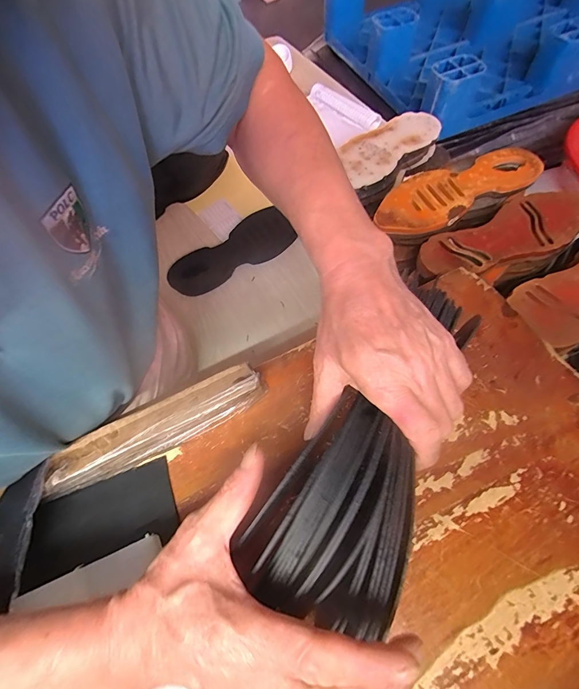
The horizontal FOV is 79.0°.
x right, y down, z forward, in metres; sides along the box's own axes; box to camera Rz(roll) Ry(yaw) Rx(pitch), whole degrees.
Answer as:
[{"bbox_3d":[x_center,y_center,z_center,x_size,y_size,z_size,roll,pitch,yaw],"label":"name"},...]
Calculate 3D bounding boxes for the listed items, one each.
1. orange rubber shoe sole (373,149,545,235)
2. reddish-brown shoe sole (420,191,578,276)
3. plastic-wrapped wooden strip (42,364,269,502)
[{"bbox_3d":[0.261,-0.238,0.538,0.284,0.015,0.103,-21,64,-7],"label":"orange rubber shoe sole"},{"bbox_3d":[0.313,-0.157,0.496,0.288,0.017,0.097,-27,65,-10],"label":"reddish-brown shoe sole"},{"bbox_3d":[-0.123,0.076,0.332,0.205,0.026,0.042,-24,64,-9],"label":"plastic-wrapped wooden strip"}]

